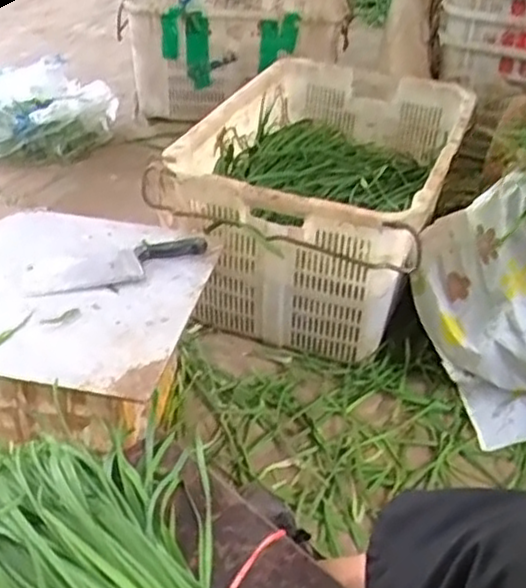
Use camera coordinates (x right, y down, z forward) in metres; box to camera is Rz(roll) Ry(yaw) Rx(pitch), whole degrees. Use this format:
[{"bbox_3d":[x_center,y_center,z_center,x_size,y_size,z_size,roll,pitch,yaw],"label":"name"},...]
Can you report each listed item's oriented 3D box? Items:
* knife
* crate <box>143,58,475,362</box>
[{"bbox_3d":[-0.214,-0.046,1.077,0.265,0.025,0.070,-12,39,-21],"label":"knife"},{"bbox_3d":[0.127,-0.173,1.434,0.456,0.363,0.576,17,38,18],"label":"crate"}]

